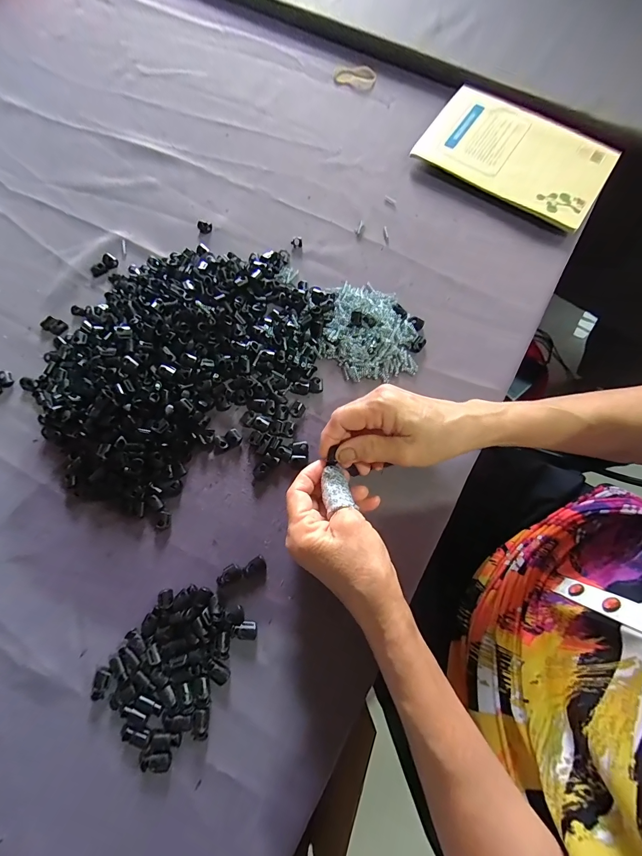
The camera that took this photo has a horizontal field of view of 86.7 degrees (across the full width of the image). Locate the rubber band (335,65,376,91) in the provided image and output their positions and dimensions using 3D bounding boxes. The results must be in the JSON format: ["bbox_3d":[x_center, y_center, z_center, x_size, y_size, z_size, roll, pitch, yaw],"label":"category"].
[{"bbox_3d":[0.045,-0.469,0.453,0.056,0.008,0.035,23,76,7],"label":"rubber band"}]

